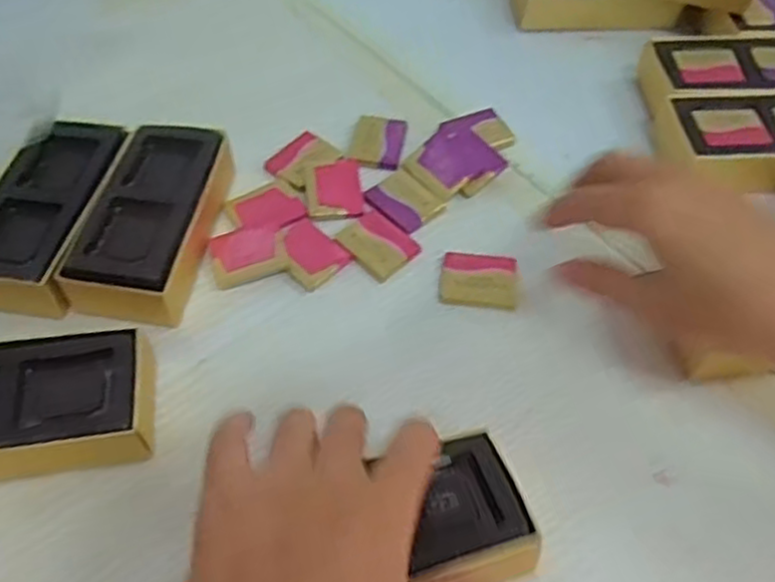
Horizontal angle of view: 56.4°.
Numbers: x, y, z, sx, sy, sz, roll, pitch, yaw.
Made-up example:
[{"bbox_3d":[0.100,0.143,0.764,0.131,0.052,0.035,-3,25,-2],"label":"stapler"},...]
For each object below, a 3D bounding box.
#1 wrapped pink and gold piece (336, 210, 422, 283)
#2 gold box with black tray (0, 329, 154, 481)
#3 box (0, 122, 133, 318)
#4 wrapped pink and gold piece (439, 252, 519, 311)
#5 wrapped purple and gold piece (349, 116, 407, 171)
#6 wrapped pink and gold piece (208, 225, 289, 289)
[{"bbox_3d":[-0.005,-0.027,0.402,0.033,0.004,0.041,-36,62,-23],"label":"wrapped pink and gold piece"},{"bbox_3d":[-0.167,0.056,0.328,0.114,0.030,0.061,-5,55,-4],"label":"gold box with black tray"},{"bbox_3d":[-0.184,-0.043,0.392,0.059,0.030,0.117,6,55,4],"label":"box"},{"bbox_3d":[0.049,-0.006,0.387,0.040,0.004,0.034,7,55,5],"label":"wrapped pink and gold piece"},{"bbox_3d":[-0.006,-0.093,0.447,0.030,0.005,0.041,8,55,5],"label":"wrapped purple and gold piece"},{"bbox_3d":[-0.077,-0.022,0.396,0.040,0.007,0.037,-13,56,-9],"label":"wrapped pink and gold piece"}]

